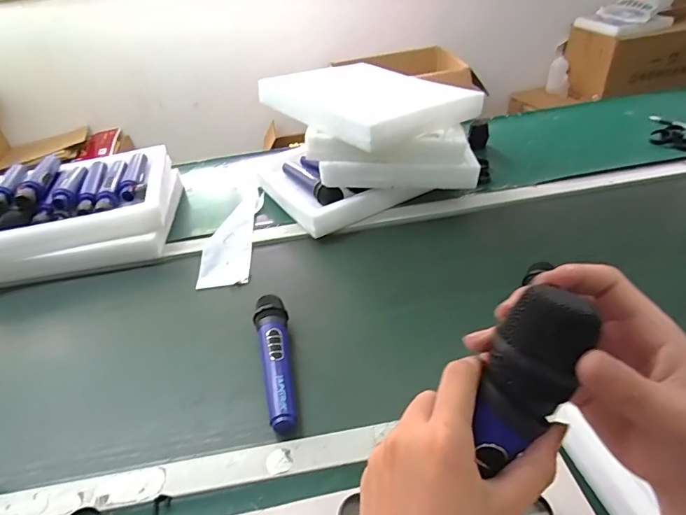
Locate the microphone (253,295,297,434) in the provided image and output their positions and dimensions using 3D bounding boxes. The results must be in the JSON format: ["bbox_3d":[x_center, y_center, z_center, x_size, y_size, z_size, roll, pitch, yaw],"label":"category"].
[{"bbox_3d":[-0.084,0.128,0.575,0.044,0.042,0.198,-14,39,-9],"label":"microphone"}]

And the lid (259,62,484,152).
[{"bbox_3d":[0.043,-0.308,0.875,0.283,0.058,0.337,-32,45,-28],"label":"lid"}]

